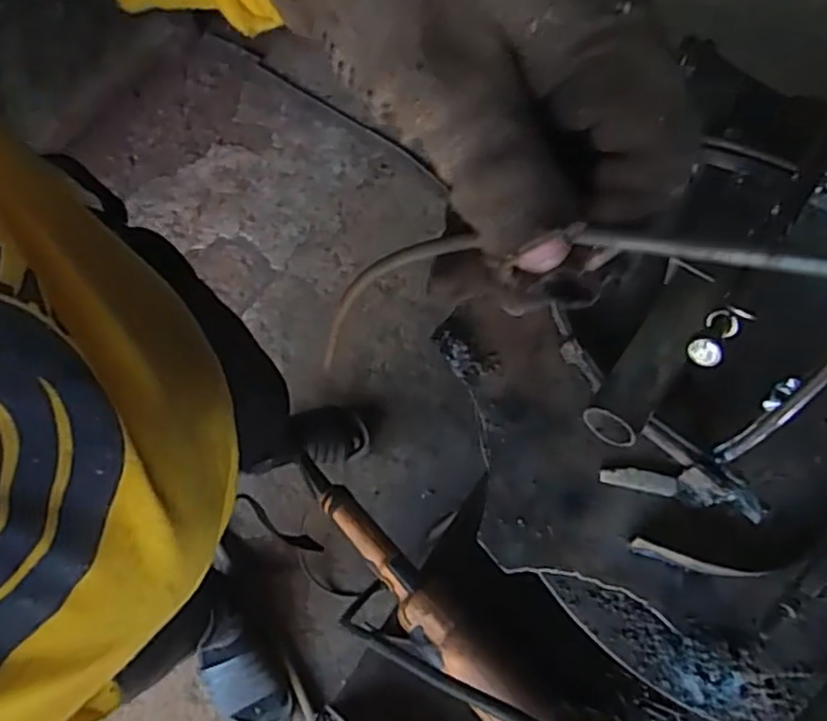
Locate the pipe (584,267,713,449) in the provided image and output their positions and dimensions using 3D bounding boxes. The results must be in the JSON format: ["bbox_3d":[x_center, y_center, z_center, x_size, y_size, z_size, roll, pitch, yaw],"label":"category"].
[{"bbox_3d":[0.139,-0.001,0.413,0.031,0.035,0.101,33,71,11],"label":"pipe"}]

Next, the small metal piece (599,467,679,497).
[{"bbox_3d":[0.136,0.072,0.424,0.047,0.004,0.013,13,77,0],"label":"small metal piece"}]

